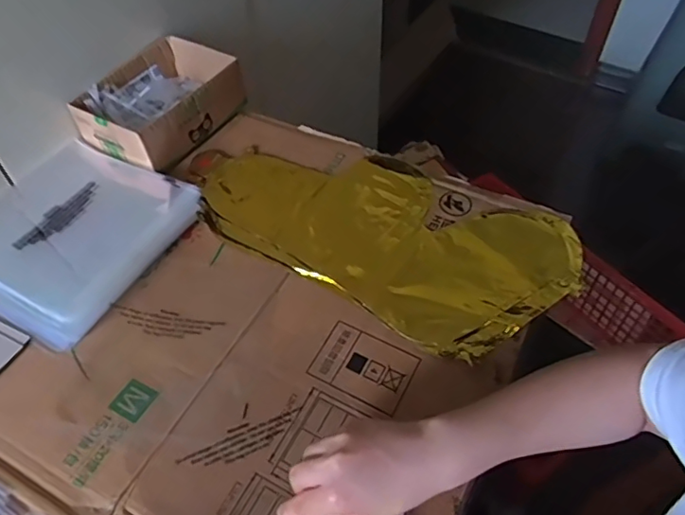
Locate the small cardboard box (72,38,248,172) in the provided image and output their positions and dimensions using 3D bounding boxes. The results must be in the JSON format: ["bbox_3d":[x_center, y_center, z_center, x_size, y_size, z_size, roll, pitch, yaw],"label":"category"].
[{"bbox_3d":[-0.233,-0.200,0.733,0.135,0.070,0.190,26,57,21],"label":"small cardboard box"}]

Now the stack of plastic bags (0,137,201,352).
[{"bbox_3d":[-0.300,-0.028,0.623,0.208,0.021,0.227,22,55,18],"label":"stack of plastic bags"}]

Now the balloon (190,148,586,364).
[{"bbox_3d":[0.033,-0.041,0.640,0.434,0.024,0.212,25,56,20],"label":"balloon"}]

